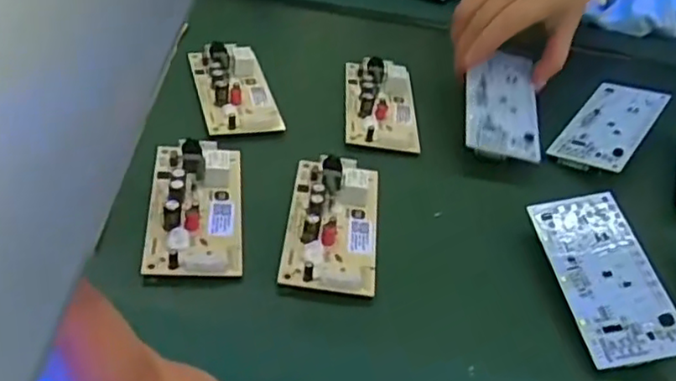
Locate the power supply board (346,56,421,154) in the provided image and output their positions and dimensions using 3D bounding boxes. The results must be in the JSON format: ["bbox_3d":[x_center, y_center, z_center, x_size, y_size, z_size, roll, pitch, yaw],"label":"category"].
[{"bbox_3d":[0.034,-0.072,0.513,0.054,0.013,0.109,5,41,-3],"label":"power supply board"}]

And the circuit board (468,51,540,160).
[{"bbox_3d":[0.125,-0.066,0.498,0.054,0.009,0.104,11,53,-1],"label":"circuit board"}]

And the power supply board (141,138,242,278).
[{"bbox_3d":[-0.088,0.005,0.405,0.054,0.019,0.113,0,41,-9],"label":"power supply board"}]

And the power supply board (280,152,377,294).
[{"bbox_3d":[-0.002,0.014,0.408,0.055,0.016,0.111,8,41,-1],"label":"power supply board"}]

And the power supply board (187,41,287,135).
[{"bbox_3d":[-0.081,-0.082,0.505,0.054,0.016,0.112,-7,43,-17],"label":"power supply board"}]

